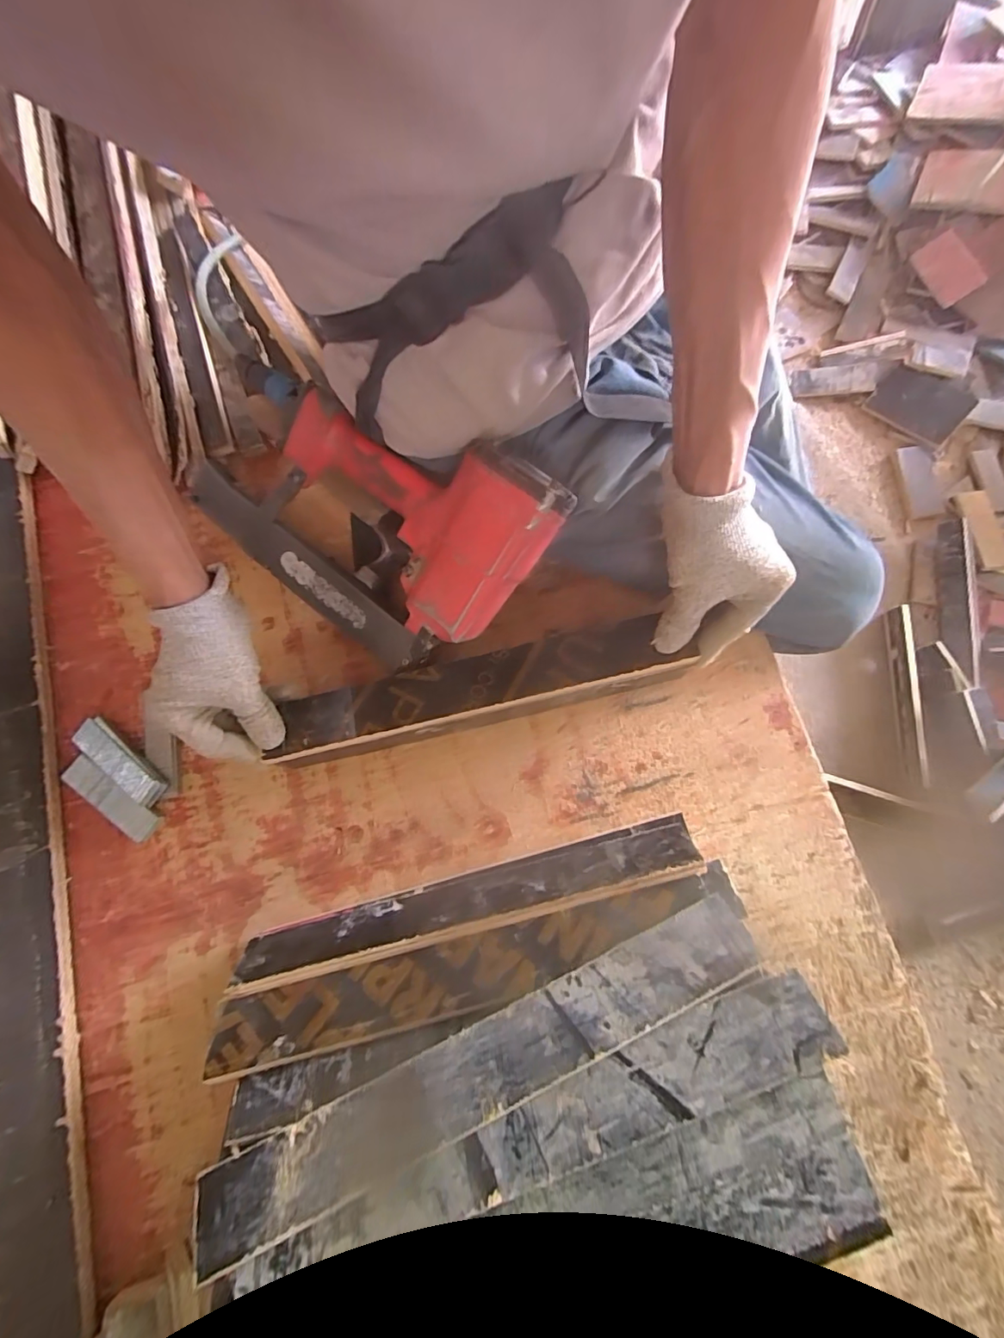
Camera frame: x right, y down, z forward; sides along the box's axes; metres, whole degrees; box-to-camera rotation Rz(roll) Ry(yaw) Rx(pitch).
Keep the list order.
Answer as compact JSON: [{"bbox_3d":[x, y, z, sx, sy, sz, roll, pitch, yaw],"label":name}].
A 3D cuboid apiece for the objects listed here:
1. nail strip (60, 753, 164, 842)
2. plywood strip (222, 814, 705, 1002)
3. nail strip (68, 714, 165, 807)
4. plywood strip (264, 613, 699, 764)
[{"bbox_3d":[-0.353,0.116,0.452,0.104,0.009,0.027,33,79,7],"label":"nail strip"},{"bbox_3d":[-0.024,0.182,0.397,0.363,0.057,0.010,-14,115,-3],"label":"plywood strip"},{"bbox_3d":[-0.346,0.084,0.453,0.101,0.011,0.031,38,79,8],"label":"nail strip"},{"bbox_3d":[-0.020,0.009,0.427,0.336,0.020,0.062,-13,77,-1],"label":"plywood strip"}]

